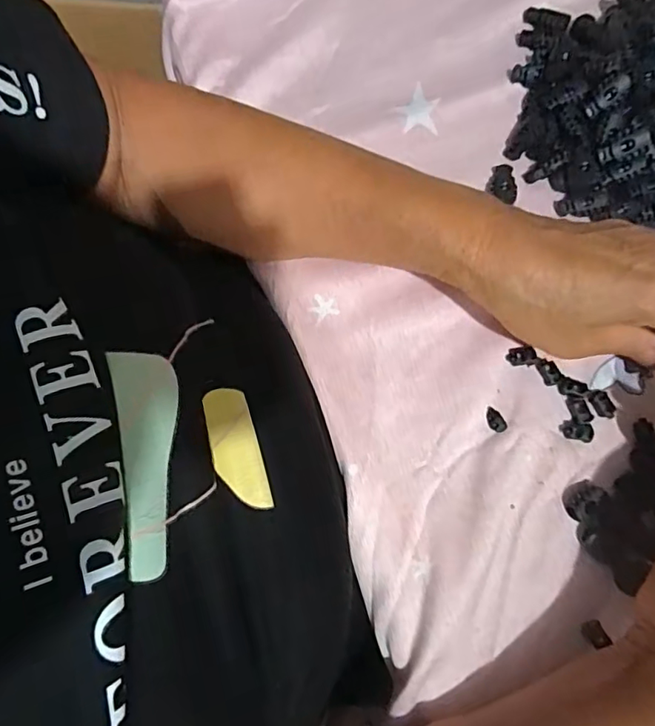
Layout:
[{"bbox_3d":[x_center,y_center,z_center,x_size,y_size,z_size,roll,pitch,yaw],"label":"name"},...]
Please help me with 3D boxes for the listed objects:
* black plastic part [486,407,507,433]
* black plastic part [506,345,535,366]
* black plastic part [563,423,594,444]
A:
[{"bbox_3d":[0.097,0.033,0.309,0.009,0.004,0.015,-23,78,-5],"label":"black plastic part"},{"bbox_3d":[0.115,-0.004,0.318,0.017,0.004,0.010,-4,77,-1],"label":"black plastic part"},{"bbox_3d":[0.145,0.040,0.307,0.016,0.006,0.010,8,78,2],"label":"black plastic part"}]

